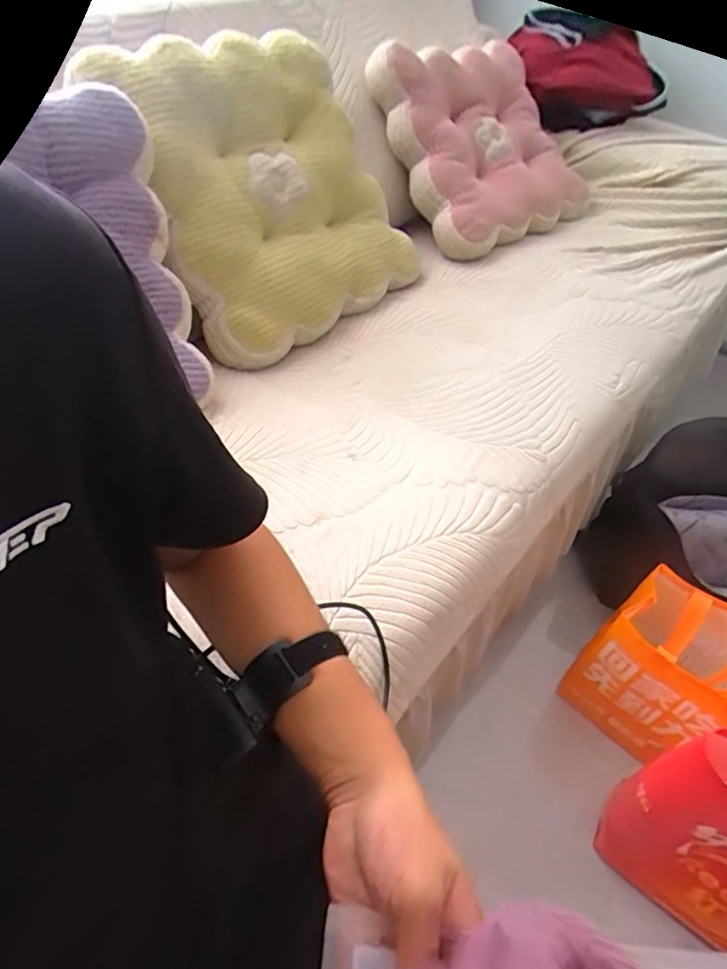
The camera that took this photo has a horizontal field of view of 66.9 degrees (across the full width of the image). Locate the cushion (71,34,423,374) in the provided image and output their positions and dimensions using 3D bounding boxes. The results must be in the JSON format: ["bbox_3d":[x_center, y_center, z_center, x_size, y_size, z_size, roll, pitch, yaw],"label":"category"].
[{"bbox_3d":[-0.119,-0.488,0.945,0.551,0.455,0.152,-36,25,-32],"label":"cushion"}]

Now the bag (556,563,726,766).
[{"bbox_3d":[0.467,0.299,0.816,0.167,0.264,0.247,-34,58,-28],"label":"bag"}]

